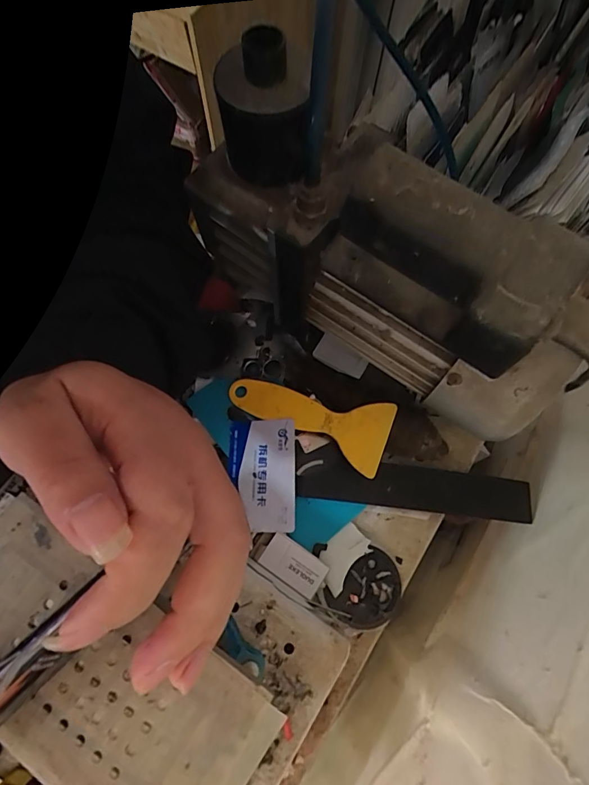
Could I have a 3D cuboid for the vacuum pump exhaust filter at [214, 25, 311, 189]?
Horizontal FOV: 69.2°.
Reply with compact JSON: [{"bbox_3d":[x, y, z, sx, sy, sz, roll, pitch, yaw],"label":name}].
[{"bbox_3d":[-0.016,-0.154,0.242,0.052,0.067,0.049,2,74,-1],"label":"vacuum pump exhaust filter"}]

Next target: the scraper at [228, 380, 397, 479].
[{"bbox_3d":[0.009,0.017,0.341,0.132,0.010,0.052,19,74,17],"label":"scraper"}]

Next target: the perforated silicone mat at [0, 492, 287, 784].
[{"bbox_3d":[-0.095,0.129,0.195,0.167,0.005,0.078,35,76,8],"label":"perforated silicone mat"}]

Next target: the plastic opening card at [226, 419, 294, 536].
[{"bbox_3d":[-0.026,0.064,0.334,0.053,0.004,0.085,-2,72,10],"label":"plastic opening card"}]

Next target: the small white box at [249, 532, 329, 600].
[{"bbox_3d":[-0.003,0.126,0.316,0.053,0.011,0.026,34,76,8],"label":"small white box"}]

